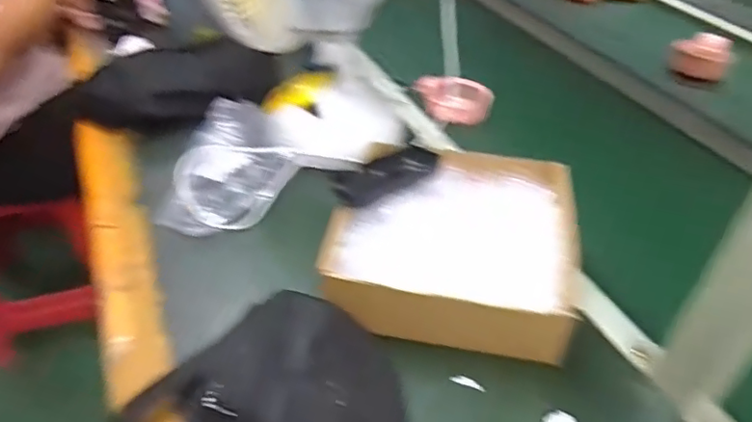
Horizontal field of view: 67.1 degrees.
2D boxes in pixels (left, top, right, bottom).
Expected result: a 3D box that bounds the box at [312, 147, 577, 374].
[{"bbox_3d":[0.072,0.032,0.530,0.219,0.073,0.190,6,40,4],"label":"box"}]

